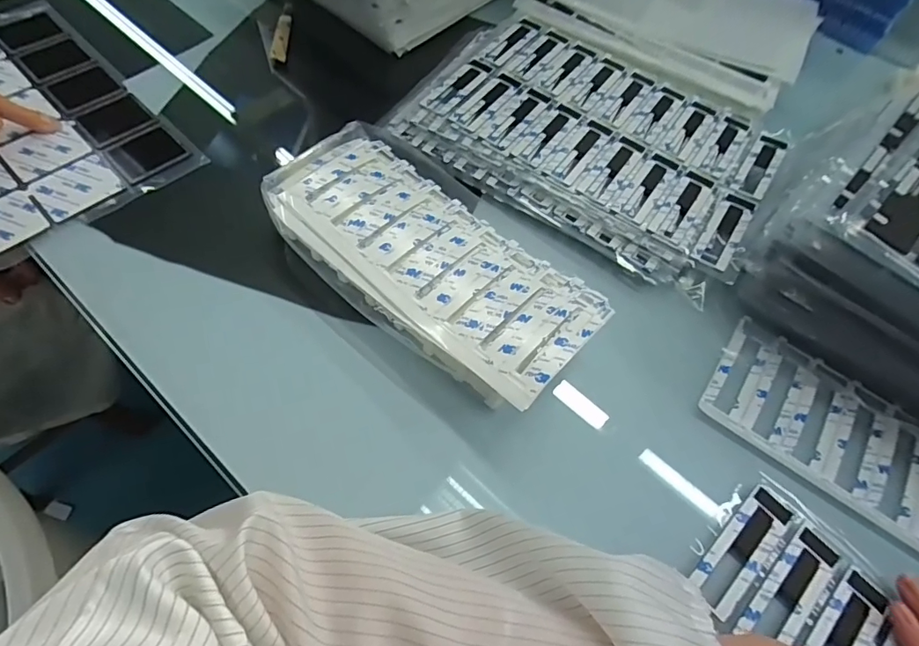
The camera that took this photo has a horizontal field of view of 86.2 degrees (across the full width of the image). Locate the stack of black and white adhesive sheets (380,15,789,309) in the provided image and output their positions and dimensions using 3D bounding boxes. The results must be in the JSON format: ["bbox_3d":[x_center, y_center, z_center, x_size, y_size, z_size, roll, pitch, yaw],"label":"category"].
[{"bbox_3d":[0.118,-0.175,0.454,0.311,0.023,0.219,32,64,14],"label":"stack of black and white adhesive sheets"}]

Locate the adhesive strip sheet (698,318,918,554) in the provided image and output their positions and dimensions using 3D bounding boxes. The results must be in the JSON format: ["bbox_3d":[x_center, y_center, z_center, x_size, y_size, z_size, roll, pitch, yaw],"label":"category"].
[{"bbox_3d":[0.284,0.089,0.334,0.223,0.017,0.092,36,65,15],"label":"adhesive strip sheet"}]

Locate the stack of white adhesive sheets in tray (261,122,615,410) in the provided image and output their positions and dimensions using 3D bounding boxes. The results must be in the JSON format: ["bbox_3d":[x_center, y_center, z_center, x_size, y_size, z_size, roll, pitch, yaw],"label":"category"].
[{"bbox_3d":[-0.026,-0.050,0.354,0.255,0.028,0.111,42,65,16],"label":"stack of white adhesive sheets in tray"}]

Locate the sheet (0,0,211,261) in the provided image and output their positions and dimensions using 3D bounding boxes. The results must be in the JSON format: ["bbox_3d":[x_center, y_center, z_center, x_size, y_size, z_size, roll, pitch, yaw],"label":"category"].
[{"bbox_3d":[-0.379,-0.170,0.412,0.273,0.007,0.191,42,64,15],"label":"sheet"}]

